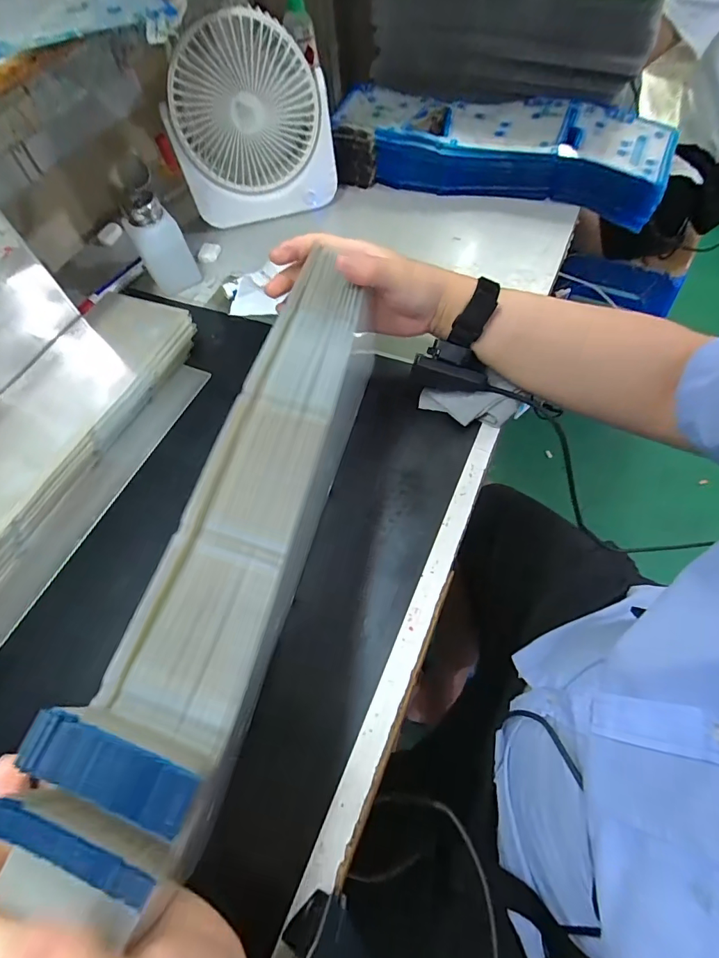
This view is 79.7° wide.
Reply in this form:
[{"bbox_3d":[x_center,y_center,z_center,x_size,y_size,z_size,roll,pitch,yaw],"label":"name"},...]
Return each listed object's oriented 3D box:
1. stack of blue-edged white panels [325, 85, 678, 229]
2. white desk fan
[{"bbox_3d":[0.180,-0.448,0.581,0.433,0.061,0.145,13,64,10],"label":"stack of blue-edged white panels"},{"bbox_3d":[-0.132,-0.431,0.531,0.194,0.192,0.047,-15,62,-3],"label":"white desk fan"}]

